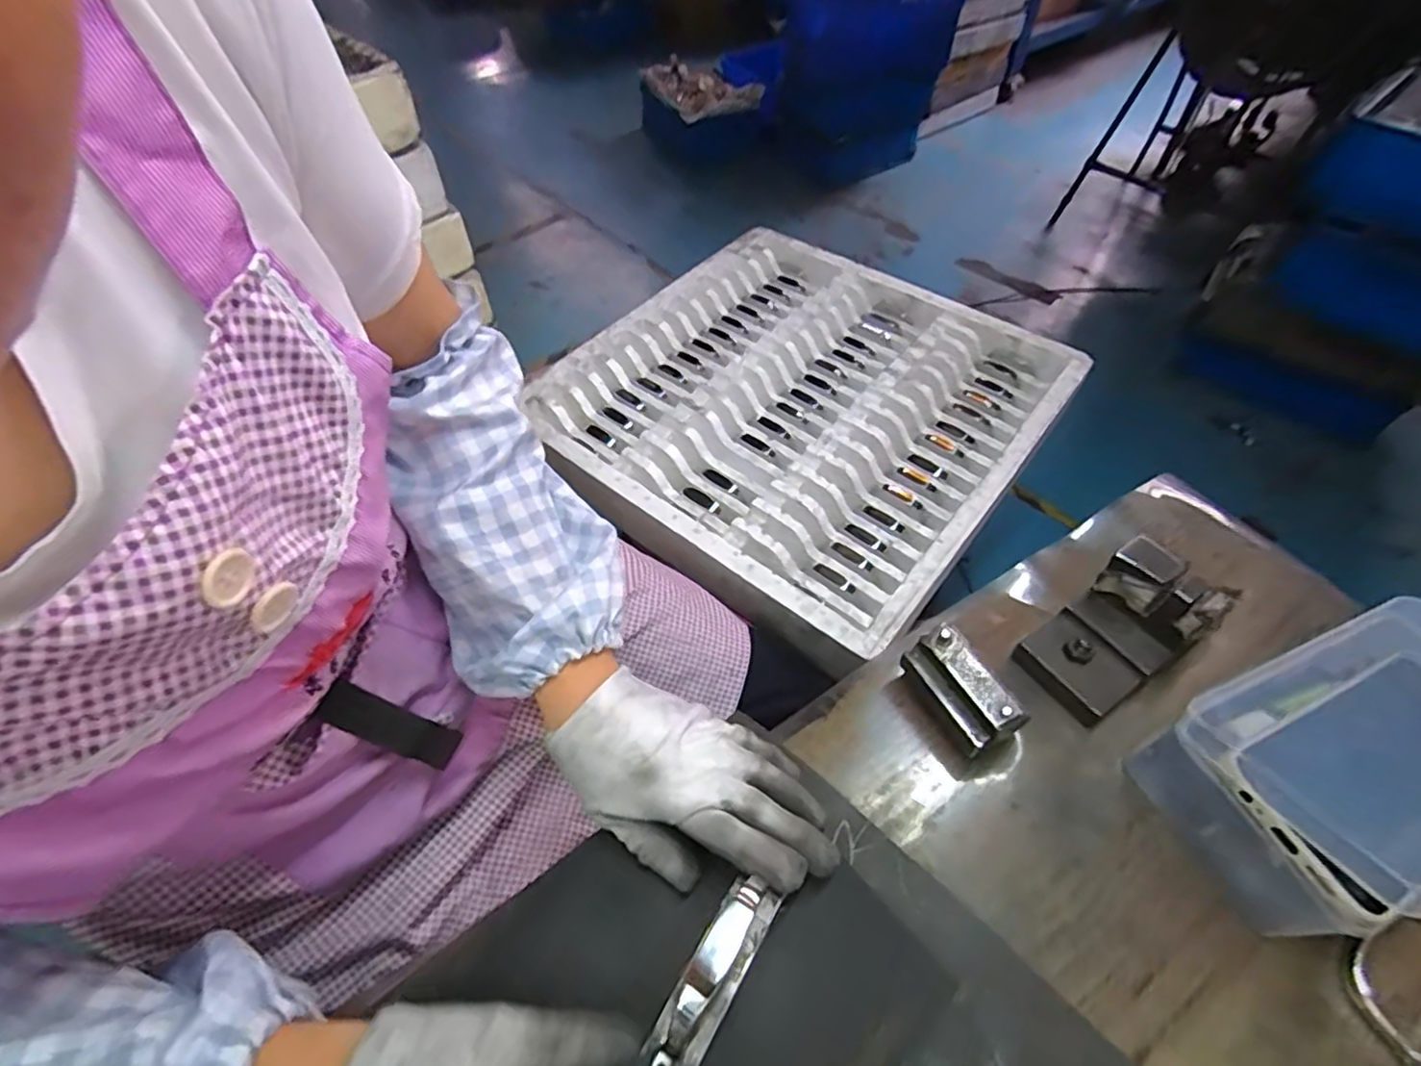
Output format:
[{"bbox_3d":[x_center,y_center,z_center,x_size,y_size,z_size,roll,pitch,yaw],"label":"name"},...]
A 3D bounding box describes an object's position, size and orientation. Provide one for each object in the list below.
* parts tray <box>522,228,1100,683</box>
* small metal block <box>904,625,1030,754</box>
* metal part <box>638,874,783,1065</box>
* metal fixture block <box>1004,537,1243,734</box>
[{"bbox_3d":[0.109,-0.165,0.817,0.526,0.056,0.556,31,60,24],"label":"parts tray"},{"bbox_3d":[0.150,0.098,0.396,0.031,0.052,0.068,-28,56,-18],"label":"small metal block"},{"bbox_3d":[0.002,0.209,0.306,0.025,0.012,0.085,27,62,22],"label":"metal part"},{"bbox_3d":[0.255,0.059,0.405,0.096,0.070,0.067,-30,57,-19],"label":"metal fixture block"}]

